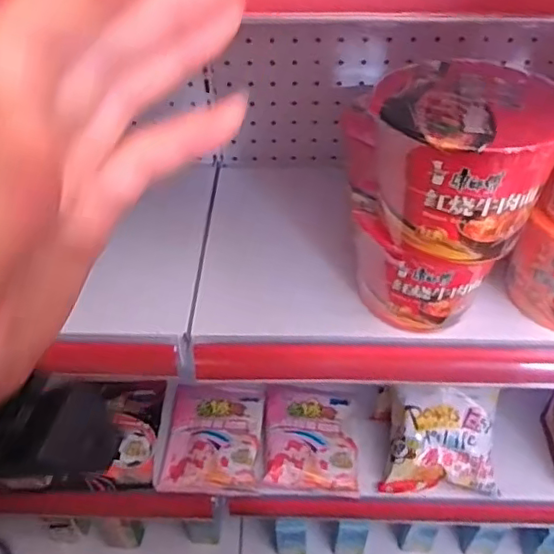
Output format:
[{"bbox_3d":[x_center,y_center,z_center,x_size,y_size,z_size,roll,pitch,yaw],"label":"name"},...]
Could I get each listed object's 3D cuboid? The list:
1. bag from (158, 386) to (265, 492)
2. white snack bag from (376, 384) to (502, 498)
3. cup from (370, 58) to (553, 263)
[{"bbox_3d":[-0.086,0.218,0.779,0.127,0.019,0.148,2,47,4],"label":"bag"},{"bbox_3d":[0.212,0.207,0.729,0.130,0.147,0.055,7,6,7],"label":"white snack bag"},{"bbox_3d":[0.132,-0.086,0.415,0.118,0.098,0.122,-1,46,1],"label":"cup"}]

